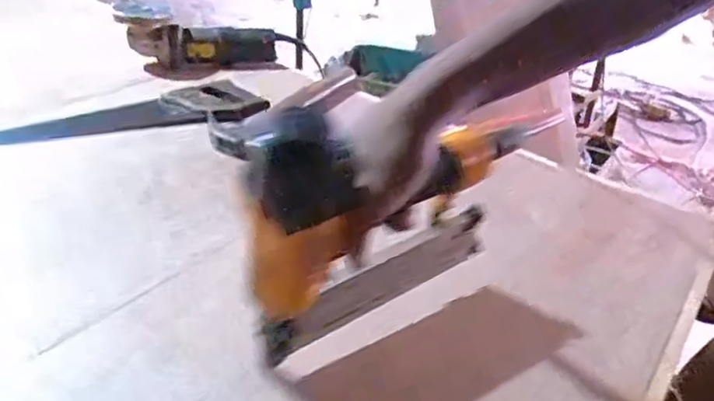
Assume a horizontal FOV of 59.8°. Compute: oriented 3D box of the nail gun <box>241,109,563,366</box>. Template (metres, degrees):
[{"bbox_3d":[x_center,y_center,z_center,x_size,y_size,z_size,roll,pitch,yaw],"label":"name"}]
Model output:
[{"bbox_3d":[0.041,0.001,0.488,0.299,0.204,0.062,-24,40,-37],"label":"nail gun"}]

